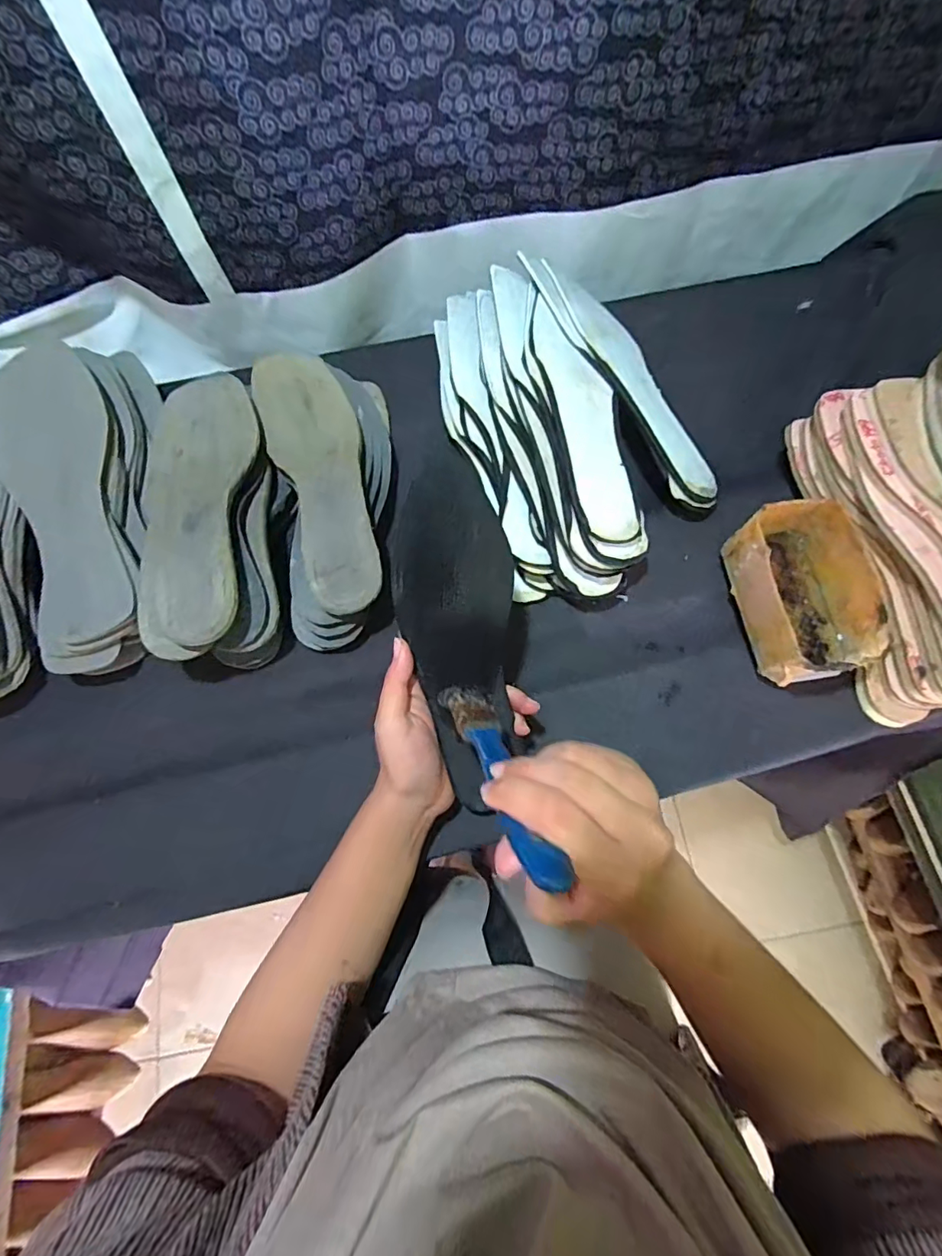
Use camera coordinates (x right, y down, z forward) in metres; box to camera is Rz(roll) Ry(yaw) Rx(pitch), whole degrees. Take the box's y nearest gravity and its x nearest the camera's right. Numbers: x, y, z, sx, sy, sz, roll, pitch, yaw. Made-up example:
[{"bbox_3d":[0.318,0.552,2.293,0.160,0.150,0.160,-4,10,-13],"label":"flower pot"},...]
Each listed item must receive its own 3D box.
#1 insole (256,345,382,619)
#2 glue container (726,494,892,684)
[{"bbox_3d":[-0.123,-0.123,0.410,0.074,0.018,0.241,-17,70,1],"label":"insole"},{"bbox_3d":[0.245,-0.026,0.390,0.079,0.067,0.129,-10,73,-3],"label":"glue container"}]

